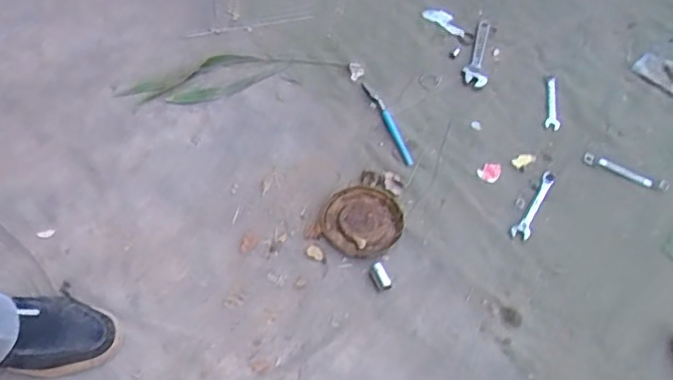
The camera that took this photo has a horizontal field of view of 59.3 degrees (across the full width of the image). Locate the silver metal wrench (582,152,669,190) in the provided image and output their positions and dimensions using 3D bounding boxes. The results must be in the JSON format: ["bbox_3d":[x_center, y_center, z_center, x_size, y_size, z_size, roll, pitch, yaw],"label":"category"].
[{"bbox_3d":[0.462,-0.030,0.945,0.132,0.007,0.018,23,57,13],"label":"silver metal wrench"}]

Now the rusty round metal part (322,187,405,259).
[{"bbox_3d":[0.040,0.047,0.907,0.116,0.008,0.122,1,55,-2],"label":"rusty round metal part"}]

